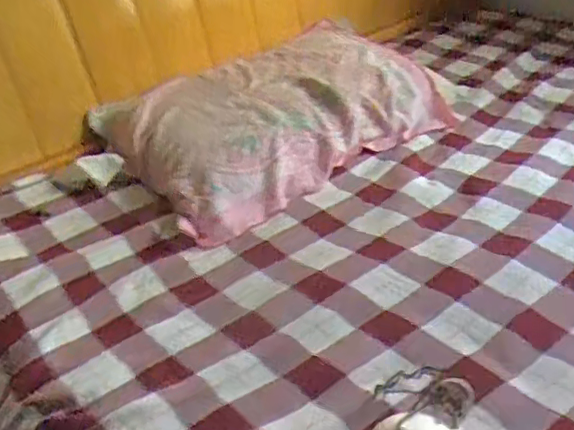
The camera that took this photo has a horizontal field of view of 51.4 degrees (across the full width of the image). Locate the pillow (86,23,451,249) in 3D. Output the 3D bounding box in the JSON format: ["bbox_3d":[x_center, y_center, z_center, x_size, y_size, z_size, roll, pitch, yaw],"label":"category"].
[{"bbox_3d":[-0.016,-0.200,1.063,0.602,0.132,0.393,-27,37,-27],"label":"pillow"}]

